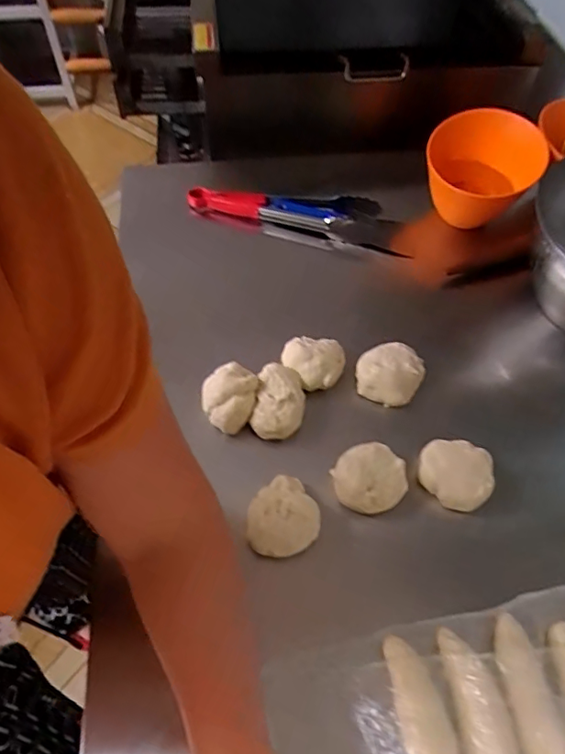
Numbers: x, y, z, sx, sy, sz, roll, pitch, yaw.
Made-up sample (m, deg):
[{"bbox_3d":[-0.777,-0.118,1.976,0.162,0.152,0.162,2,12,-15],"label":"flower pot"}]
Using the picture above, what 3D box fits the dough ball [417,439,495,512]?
[{"bbox_3d":[0.189,0.102,0.572,0.066,0.032,0.082,-32,63,-20],"label":"dough ball"}]

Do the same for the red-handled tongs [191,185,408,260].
[{"bbox_3d":[0.025,-0.254,0.832,0.347,0.049,0.057,14,58,8],"label":"red-handled tongs"}]

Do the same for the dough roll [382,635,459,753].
[{"bbox_3d":[0.123,0.305,0.435,0.038,0.018,0.164,-10,58,-8],"label":"dough roll"}]

